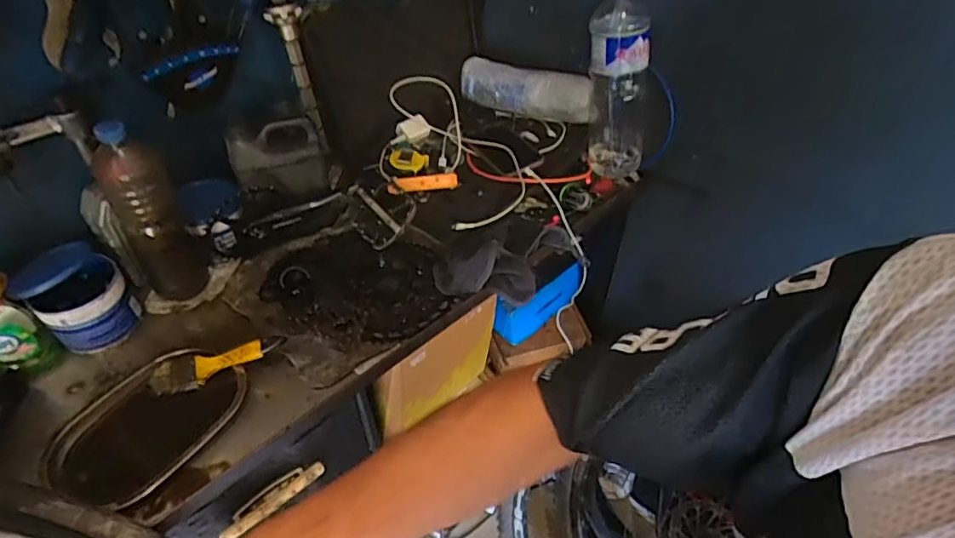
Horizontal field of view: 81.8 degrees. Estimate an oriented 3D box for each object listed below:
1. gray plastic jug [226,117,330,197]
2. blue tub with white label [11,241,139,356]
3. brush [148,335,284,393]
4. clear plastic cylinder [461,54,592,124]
[{"bbox_3d":[-0.300,-0.172,0.839,0.130,0.104,0.079,-15,48,-14],"label":"gray plastic jug"},{"bbox_3d":[-0.520,0.037,0.722,0.105,0.096,0.115,0,46,0],"label":"blue tub with white label"},{"bbox_3d":[-0.326,0.112,0.693,0.161,0.034,0.046,-15,48,-13],"label":"brush"},{"bbox_3d":[0.088,-0.320,0.990,0.251,0.085,0.057,18,49,17],"label":"clear plastic cylinder"}]

